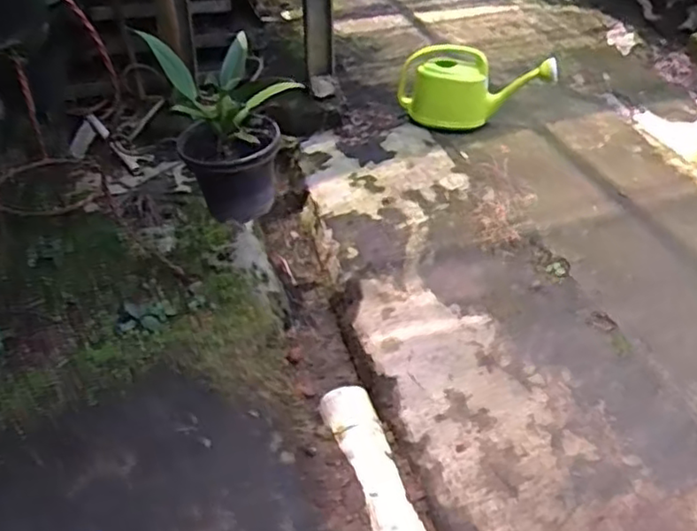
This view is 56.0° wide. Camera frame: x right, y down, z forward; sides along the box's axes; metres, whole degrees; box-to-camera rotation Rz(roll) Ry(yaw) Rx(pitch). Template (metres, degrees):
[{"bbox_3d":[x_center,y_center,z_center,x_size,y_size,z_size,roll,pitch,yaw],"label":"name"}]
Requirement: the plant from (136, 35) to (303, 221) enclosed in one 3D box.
[{"bbox_3d":[-0.194,-0.215,1.075,0.183,0.267,0.192,-12,41,-14],"label":"plant"}]

